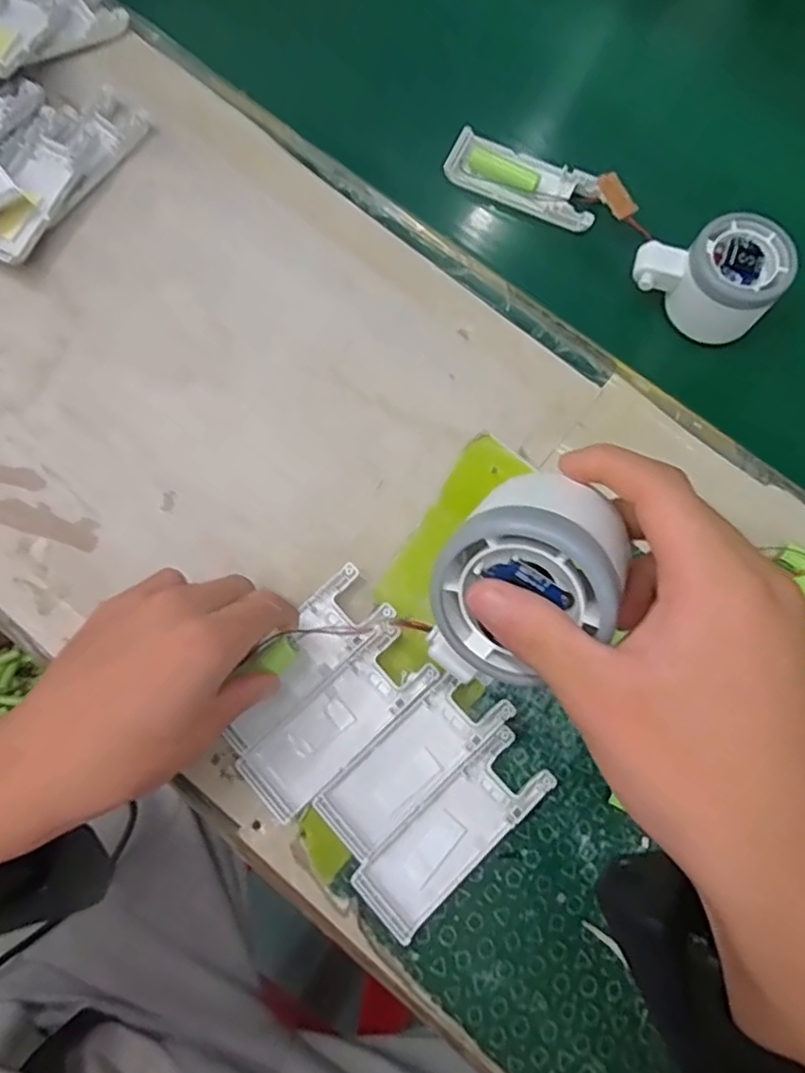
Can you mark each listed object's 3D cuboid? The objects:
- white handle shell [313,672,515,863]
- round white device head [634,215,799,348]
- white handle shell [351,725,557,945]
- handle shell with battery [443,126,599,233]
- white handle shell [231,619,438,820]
[{"bbox_3d":[0.006,0.112,0.339,0.100,0.008,0.039,-42,80,-11],"label":"white handle shell"},{"bbox_3d":[0.188,-0.162,0.412,0.086,0.052,0.053,24,76,5],"label":"round white device head"},{"bbox_3d":[0.027,0.146,0.330,0.104,0.009,0.038,-42,79,-11],"label":"white handle shell"},{"bbox_3d":[0.082,-0.240,0.451,0.103,0.012,0.039,24,76,5],"label":"handle shell with battery"},{"bbox_3d":[-0.033,0.094,0.342,0.103,0.009,0.039,-42,79,-11],"label":"white handle shell"}]

